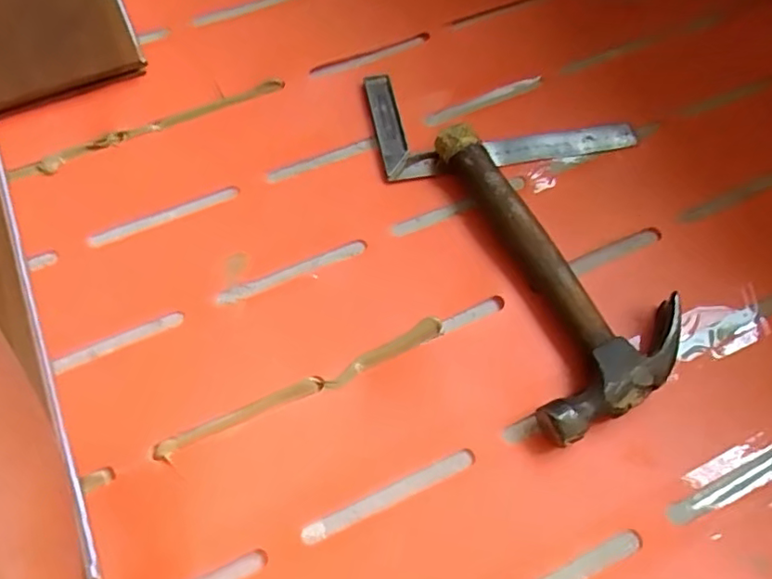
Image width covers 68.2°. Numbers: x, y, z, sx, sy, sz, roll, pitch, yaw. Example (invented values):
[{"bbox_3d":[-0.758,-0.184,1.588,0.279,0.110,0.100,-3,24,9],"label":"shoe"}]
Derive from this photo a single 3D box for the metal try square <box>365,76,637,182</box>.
[{"bbox_3d":[0.110,-0.171,0.558,0.244,0.017,0.119,-6,66,-2],"label":"metal try square"}]

